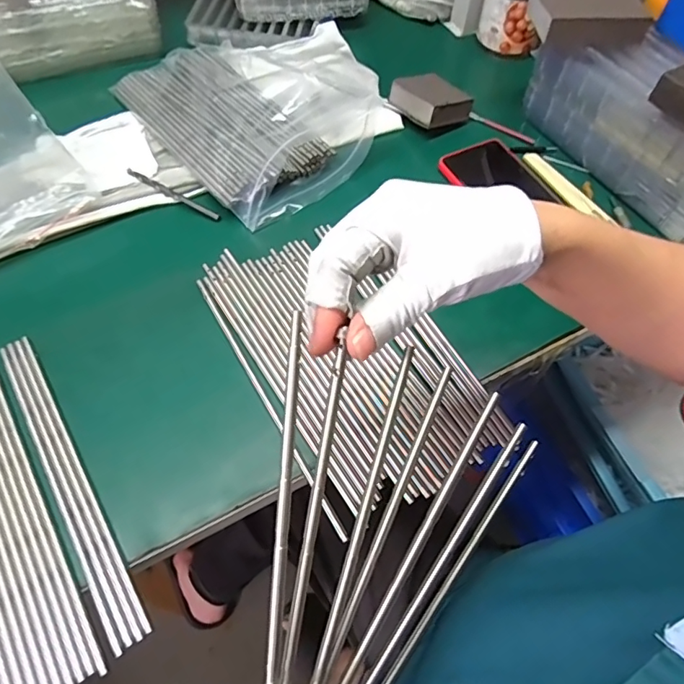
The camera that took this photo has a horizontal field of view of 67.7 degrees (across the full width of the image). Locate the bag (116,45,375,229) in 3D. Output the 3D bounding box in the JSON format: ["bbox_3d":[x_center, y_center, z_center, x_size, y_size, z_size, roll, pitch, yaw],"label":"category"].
[{"bbox_3d":[-0.077,-0.272,0.565,0.258,0.044,0.277,-34,67,-21],"label":"bag"}]

